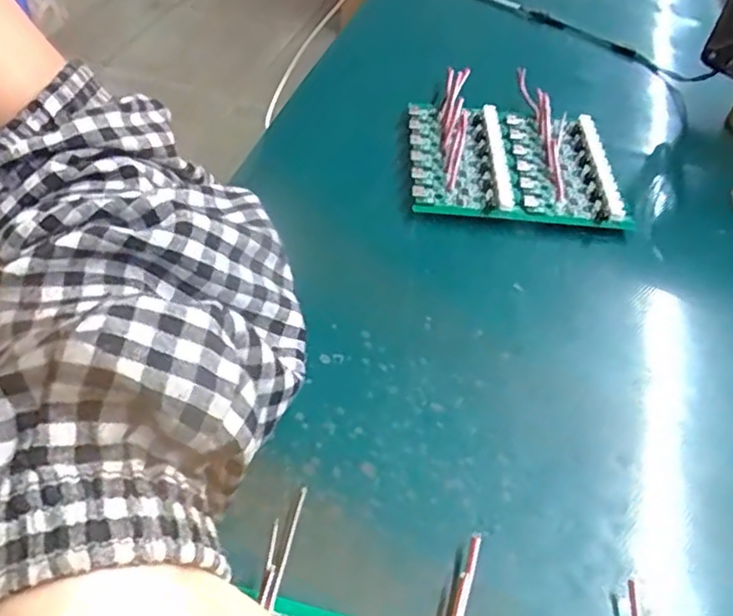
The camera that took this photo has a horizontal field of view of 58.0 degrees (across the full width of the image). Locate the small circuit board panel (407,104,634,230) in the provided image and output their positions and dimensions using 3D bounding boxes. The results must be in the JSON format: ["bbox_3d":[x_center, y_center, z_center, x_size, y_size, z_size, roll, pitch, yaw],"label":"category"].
[{"bbox_3d":[0.086,-0.086,0.399,0.118,0.023,0.099,2,47,-2],"label":"small circuit board panel"}]

